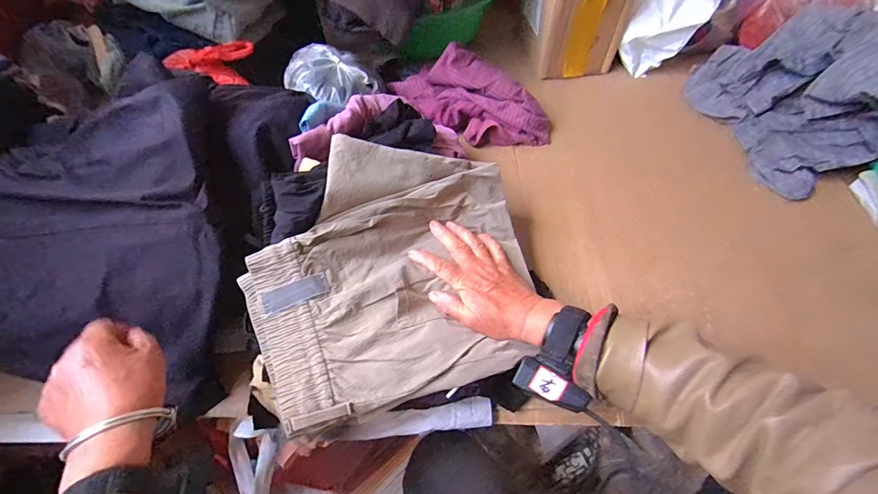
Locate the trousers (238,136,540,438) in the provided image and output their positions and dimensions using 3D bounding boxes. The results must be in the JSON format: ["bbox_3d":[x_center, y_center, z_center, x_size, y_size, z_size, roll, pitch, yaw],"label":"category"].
[{"bbox_3d":[-0.043,0.018,0.421,0.300,0.077,0.264,-14,71,-12],"label":"trousers"}]

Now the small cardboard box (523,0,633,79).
[{"bbox_3d":[0.250,-0.448,0.729,0.169,0.222,0.151,-7,55,-3],"label":"small cardboard box"}]

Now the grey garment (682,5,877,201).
[{"bbox_3d":[0.565,-0.259,0.604,0.219,0.170,0.317,-8,55,-3],"label":"grey garment"}]

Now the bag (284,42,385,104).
[{"bbox_3d":[-0.174,-0.276,0.635,0.141,0.058,0.136,34,62,23],"label":"bag"}]

